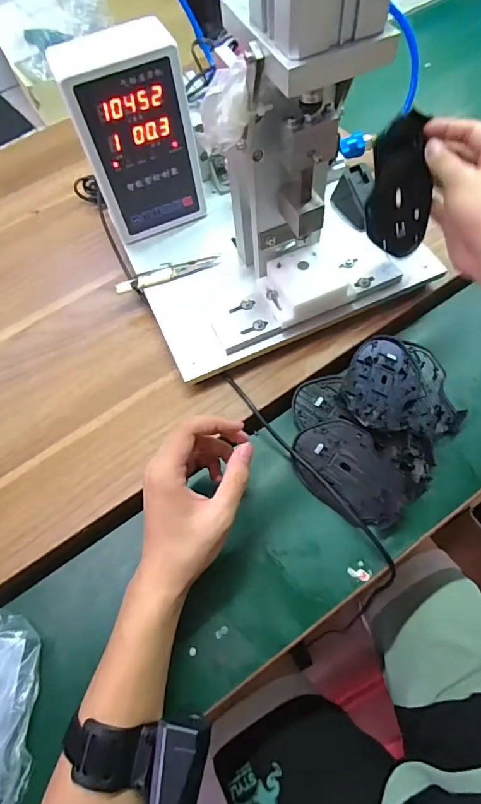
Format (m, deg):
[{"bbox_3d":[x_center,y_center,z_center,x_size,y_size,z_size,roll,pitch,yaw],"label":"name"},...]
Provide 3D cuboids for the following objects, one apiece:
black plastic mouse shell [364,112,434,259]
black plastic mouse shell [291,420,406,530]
[{"bbox_3d":[0.145,-0.191,0.389,0.068,0.110,0.010,-11,28,-20],"label":"black plastic mouse shell"},{"bbox_3d":[0.105,0.069,0.416,0.074,0.015,0.114,-43,73,5],"label":"black plastic mouse shell"}]

